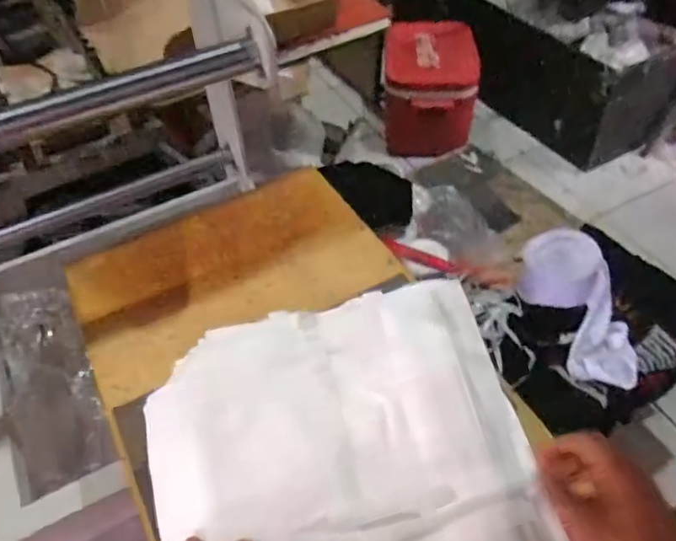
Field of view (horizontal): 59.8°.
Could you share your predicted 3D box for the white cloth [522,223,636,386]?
[{"bbox_3d":[0.480,0.077,1.195,0.165,0.032,0.329,-15,71,11],"label":"white cloth"}]

